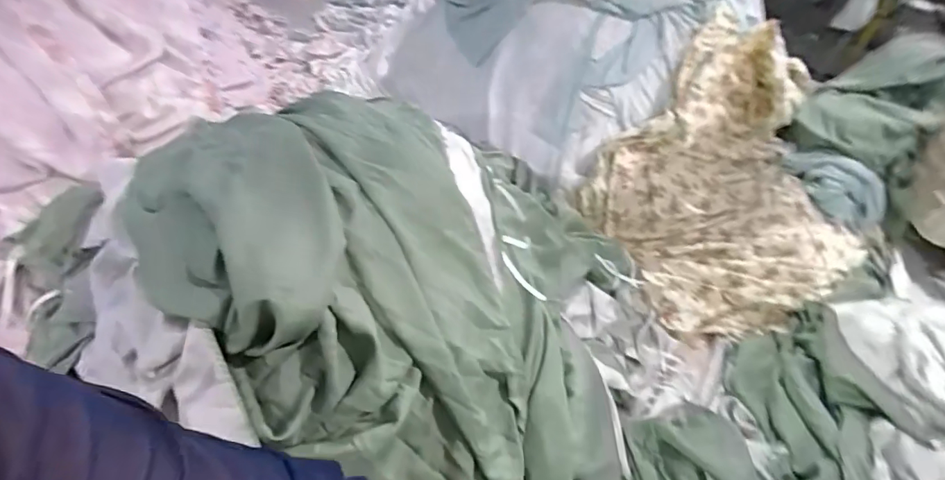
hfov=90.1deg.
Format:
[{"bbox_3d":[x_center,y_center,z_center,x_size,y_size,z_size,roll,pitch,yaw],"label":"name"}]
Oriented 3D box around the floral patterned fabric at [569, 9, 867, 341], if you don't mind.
[{"bbox_3d":[0.797,-0.203,1.332,1.028,0.440,0.665,-29,53,-34],"label":"floral patterned fabric"}]

